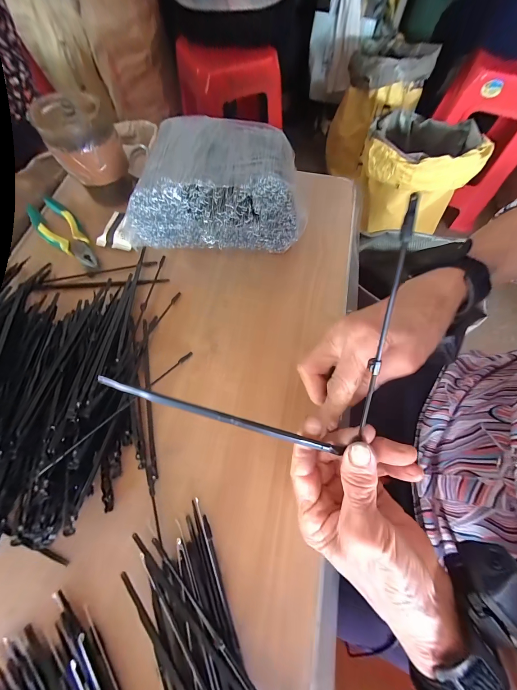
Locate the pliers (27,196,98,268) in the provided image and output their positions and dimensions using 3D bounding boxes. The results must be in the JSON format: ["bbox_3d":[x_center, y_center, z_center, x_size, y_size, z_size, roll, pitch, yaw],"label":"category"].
[{"bbox_3d":[-0.283,-0.163,0.363,0.049,0.017,0.184,-39,72,-15],"label":"pliers"}]

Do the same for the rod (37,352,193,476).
[{"bbox_3d":[-0.136,0.062,0.264,0.007,0.009,0.170,37,57,14],"label":"rod"}]

